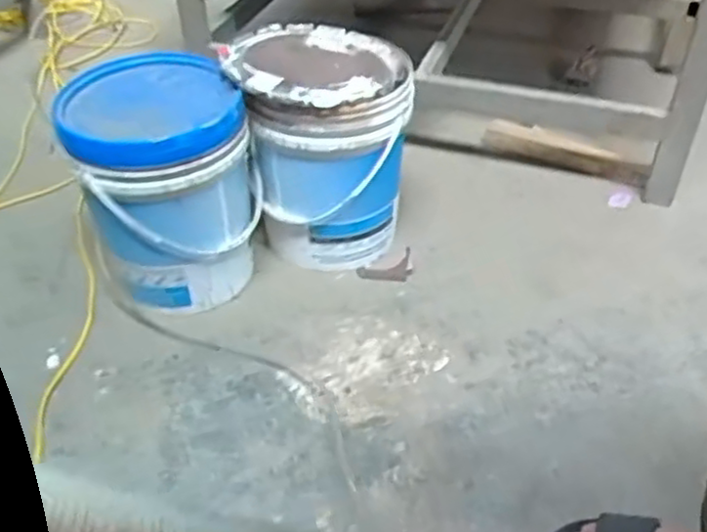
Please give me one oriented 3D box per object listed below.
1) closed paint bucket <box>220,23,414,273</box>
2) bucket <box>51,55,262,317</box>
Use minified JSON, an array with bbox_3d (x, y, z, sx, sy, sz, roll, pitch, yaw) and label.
[{"bbox_3d":[-0.054,-0.218,1.389,0.323,0.402,0.320,0,42,2],"label":"closed paint bucket"},{"bbox_3d":[-0.333,-0.133,1.308,0.284,0.389,0.295,-1,42,1],"label":"bucket"}]

